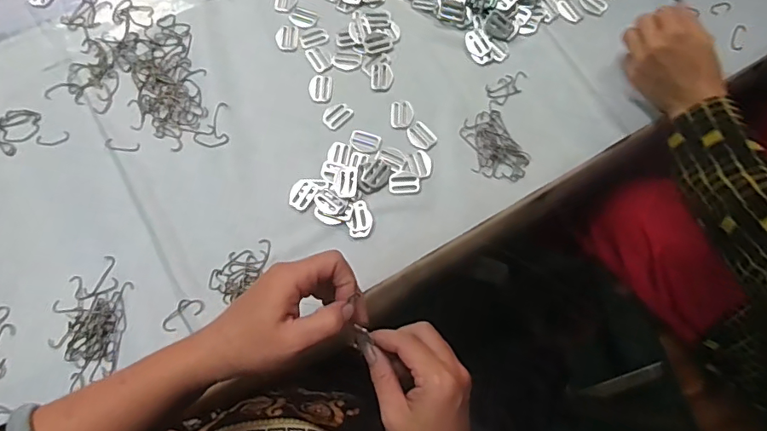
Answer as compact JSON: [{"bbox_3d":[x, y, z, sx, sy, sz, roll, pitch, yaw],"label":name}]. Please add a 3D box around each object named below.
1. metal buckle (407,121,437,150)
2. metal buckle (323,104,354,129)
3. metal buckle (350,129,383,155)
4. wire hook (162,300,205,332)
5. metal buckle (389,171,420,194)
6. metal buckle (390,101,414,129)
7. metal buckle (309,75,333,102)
[{"bbox_3d":[0.041,-0.085,0.529,0.024,0.004,0.031,-39,78,-10],"label":"metal buckle"},{"bbox_3d":[-0.050,-0.108,0.535,0.023,0.004,0.031,43,79,11],"label":"metal buckle"},{"bbox_3d":[-0.019,-0.078,0.527,0.034,0.004,0.025,17,75,5],"label":"metal buckle"},{"bbox_3d":[-0.193,0.094,0.476,0.041,0.004,0.021,-38,78,-10],"label":"wire hook"},{"bbox_3d":[0.022,-0.035,0.516,0.031,0.004,0.023,-1,74,0],"label":"metal buckle"},{"bbox_3d":[0.020,-0.110,0.536,0.024,0.004,0.031,-2,74,-1],"label":"metal buckle"},{"bbox_3d":[-0.068,-0.140,0.543,0.025,0.004,0.032,-2,74,-1],"label":"metal buckle"}]

